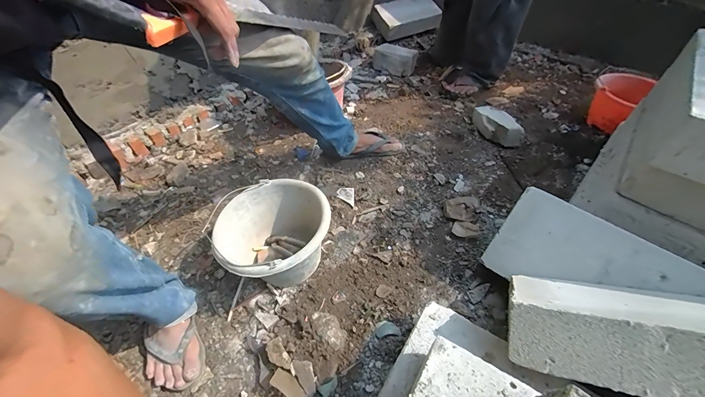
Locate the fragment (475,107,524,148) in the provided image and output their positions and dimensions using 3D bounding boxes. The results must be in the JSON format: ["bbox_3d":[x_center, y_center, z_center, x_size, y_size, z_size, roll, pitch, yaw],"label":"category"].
[{"bbox_3d":[0.527,-0.275,1.155,0.105,0.076,0.233,-10,50,-9],"label":"fragment"}]

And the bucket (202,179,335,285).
[{"bbox_3d":[-0.173,0.101,0.752,0.246,0.182,0.243,0,49,0],"label":"bucket"}]

